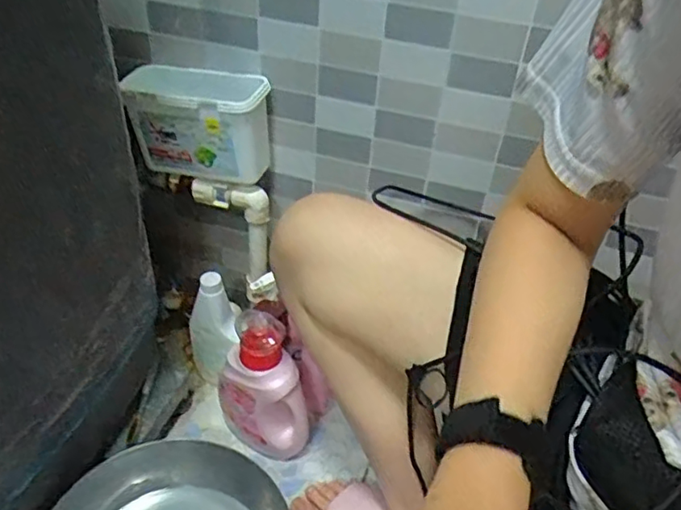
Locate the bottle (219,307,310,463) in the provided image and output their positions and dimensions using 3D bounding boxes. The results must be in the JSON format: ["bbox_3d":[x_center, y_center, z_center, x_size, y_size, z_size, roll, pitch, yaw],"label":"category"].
[{"bbox_3d":[-0.105,0.176,0.799,0.072,0.237,0.112,-27,49,-32],"label":"bottle"}]

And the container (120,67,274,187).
[{"bbox_3d":[-0.175,-0.159,0.745,0.174,0.127,0.071,14,41,12],"label":"container"}]

